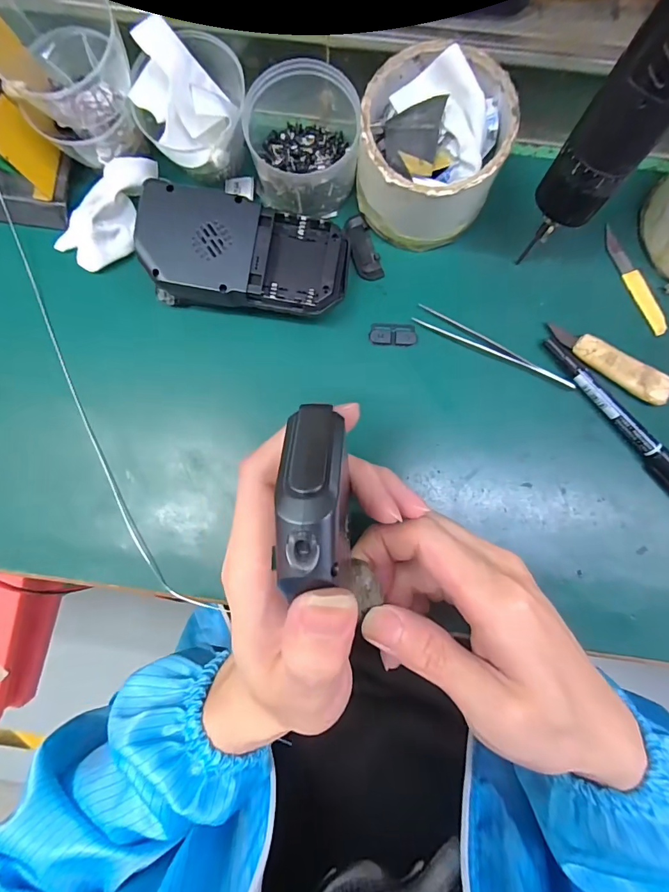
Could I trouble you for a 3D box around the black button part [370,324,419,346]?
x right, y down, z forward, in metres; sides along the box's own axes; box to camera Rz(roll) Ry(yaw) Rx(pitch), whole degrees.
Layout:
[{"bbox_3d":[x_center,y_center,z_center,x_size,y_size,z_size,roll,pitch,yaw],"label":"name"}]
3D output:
[{"bbox_3d":[0.038,-0.072,0.271,0.030,0.005,0.014,2,86,1],"label":"black button part"}]

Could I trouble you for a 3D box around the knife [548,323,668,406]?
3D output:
[{"bbox_3d":[0.170,-0.052,0.262,0.078,0.010,0.018,34,87,3],"label":"knife"}]

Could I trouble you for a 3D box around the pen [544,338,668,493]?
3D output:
[{"bbox_3d":[0.178,-0.013,0.259,0.011,0.010,0.137,-40,87,-2],"label":"pen"}]

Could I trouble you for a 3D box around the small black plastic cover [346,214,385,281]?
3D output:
[{"bbox_3d":[0.019,-0.128,0.276,0.017,0.005,0.042,-16,86,0],"label":"small black plastic cover"}]

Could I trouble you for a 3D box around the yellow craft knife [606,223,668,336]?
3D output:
[{"bbox_3d":[0.191,-0.106,0.270,0.012,0.004,0.075,-26,86,-1],"label":"yellow craft knife"}]

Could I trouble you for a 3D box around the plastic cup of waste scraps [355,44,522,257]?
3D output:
[{"bbox_3d":[0.054,-0.165,0.244,0.075,0.068,0.081,0,86,1],"label":"plastic cup of waste scraps"}]

